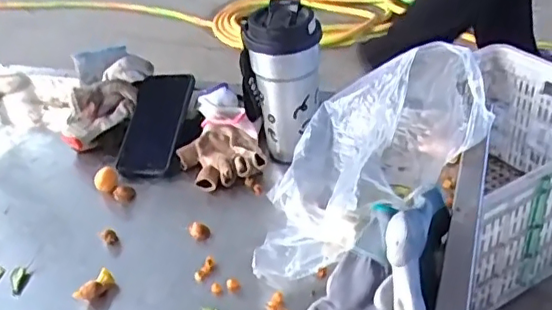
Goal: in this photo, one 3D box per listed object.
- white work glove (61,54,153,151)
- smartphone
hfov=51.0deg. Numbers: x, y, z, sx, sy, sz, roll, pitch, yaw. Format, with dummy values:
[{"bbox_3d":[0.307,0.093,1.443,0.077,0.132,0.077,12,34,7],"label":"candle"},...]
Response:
[{"bbox_3d":[-0.236,-0.077,0.803,0.066,0.052,0.156,27,74,39],"label":"white work glove"},{"bbox_3d":[-0.161,-0.043,0.778,0.077,0.011,0.152,3,63,17],"label":"smartphone"}]

